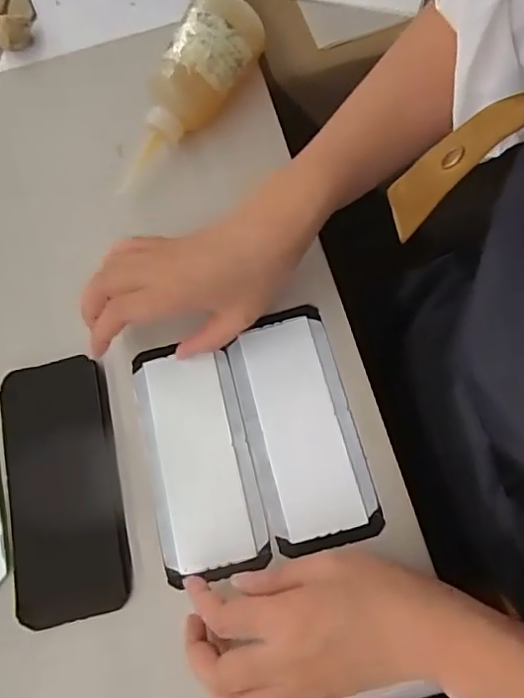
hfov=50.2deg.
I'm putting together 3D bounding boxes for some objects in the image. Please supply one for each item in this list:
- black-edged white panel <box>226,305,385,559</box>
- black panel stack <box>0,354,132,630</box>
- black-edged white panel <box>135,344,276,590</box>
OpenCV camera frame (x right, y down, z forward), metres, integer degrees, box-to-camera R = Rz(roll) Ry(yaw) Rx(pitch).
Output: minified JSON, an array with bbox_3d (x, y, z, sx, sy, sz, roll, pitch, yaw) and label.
[{"bbox_3d":[0.026,0.052,0.388,0.072,0.009,0.161,-15,70,0],"label":"black-edged white panel"},{"bbox_3d":[-0.140,0.094,0.391,0.077,0.010,0.174,-13,71,1],"label":"black panel stack"},{"bbox_3d":[-0.045,0.072,0.388,0.071,0.008,0.159,-15,73,-3],"label":"black-edged white panel"}]

